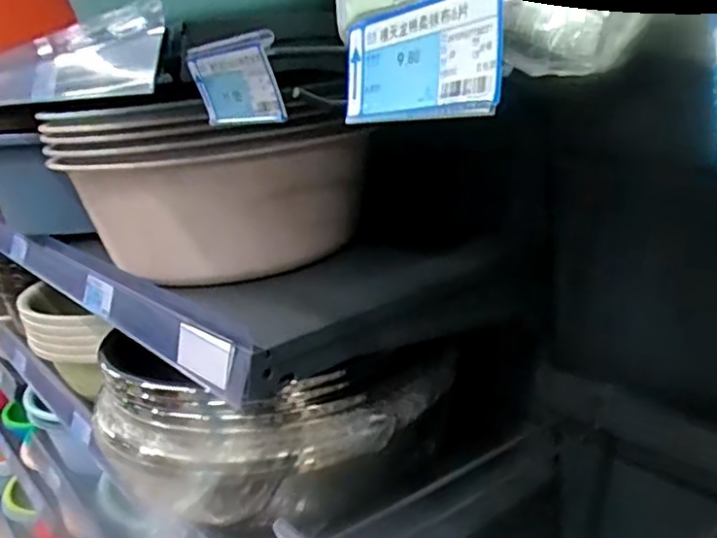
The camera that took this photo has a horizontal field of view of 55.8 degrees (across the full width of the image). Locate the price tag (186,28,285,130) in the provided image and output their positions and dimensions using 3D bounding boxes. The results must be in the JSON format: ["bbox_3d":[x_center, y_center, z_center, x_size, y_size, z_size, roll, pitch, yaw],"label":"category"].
[{"bbox_3d":[-0.065,-0.099,0.360,0.008,0.045,0.083,-36,28,-27],"label":"price tag"}]

